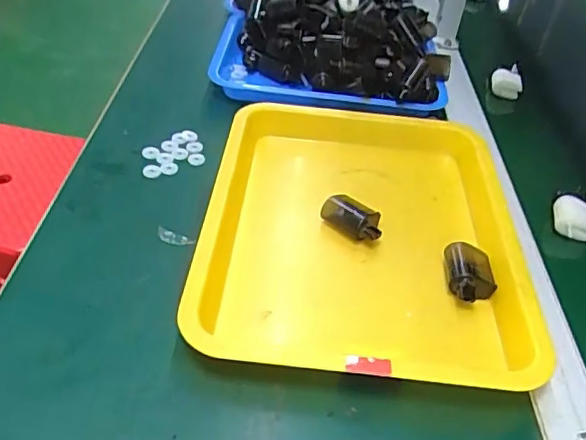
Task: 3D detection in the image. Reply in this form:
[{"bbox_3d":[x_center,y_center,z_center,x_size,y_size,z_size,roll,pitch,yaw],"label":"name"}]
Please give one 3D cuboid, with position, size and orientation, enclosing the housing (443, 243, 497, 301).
[{"bbox_3d":[0.147,0.044,0.468,0.039,0.026,0.052,7,41,3],"label":"housing"}]

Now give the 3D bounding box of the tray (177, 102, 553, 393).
[{"bbox_3d":[0.058,-0.002,0.506,0.261,0.034,0.330,6,41,1],"label":"tray"}]

